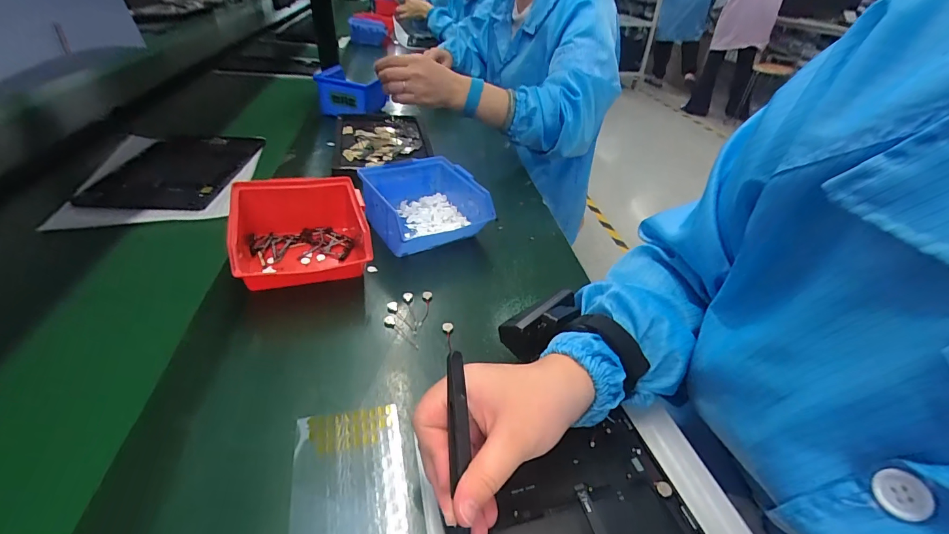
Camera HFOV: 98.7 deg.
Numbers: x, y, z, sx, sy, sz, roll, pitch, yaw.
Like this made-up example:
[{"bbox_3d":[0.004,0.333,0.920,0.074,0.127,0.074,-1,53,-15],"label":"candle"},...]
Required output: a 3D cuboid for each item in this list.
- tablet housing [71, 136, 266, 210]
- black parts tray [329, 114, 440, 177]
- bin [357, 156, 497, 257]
[{"bbox_3d":[-0.426,-0.144,0.584,0.169,0.017,0.225,1,37,-5],"label":"tablet housing"},{"bbox_3d":[-0.158,-0.218,0.697,0.154,0.013,0.245,-5,38,-13],"label":"black parts tray"},{"bbox_3d":[-0.064,-0.074,0.502,0.124,0.069,0.126,-14,41,-25],"label":"bin"}]

